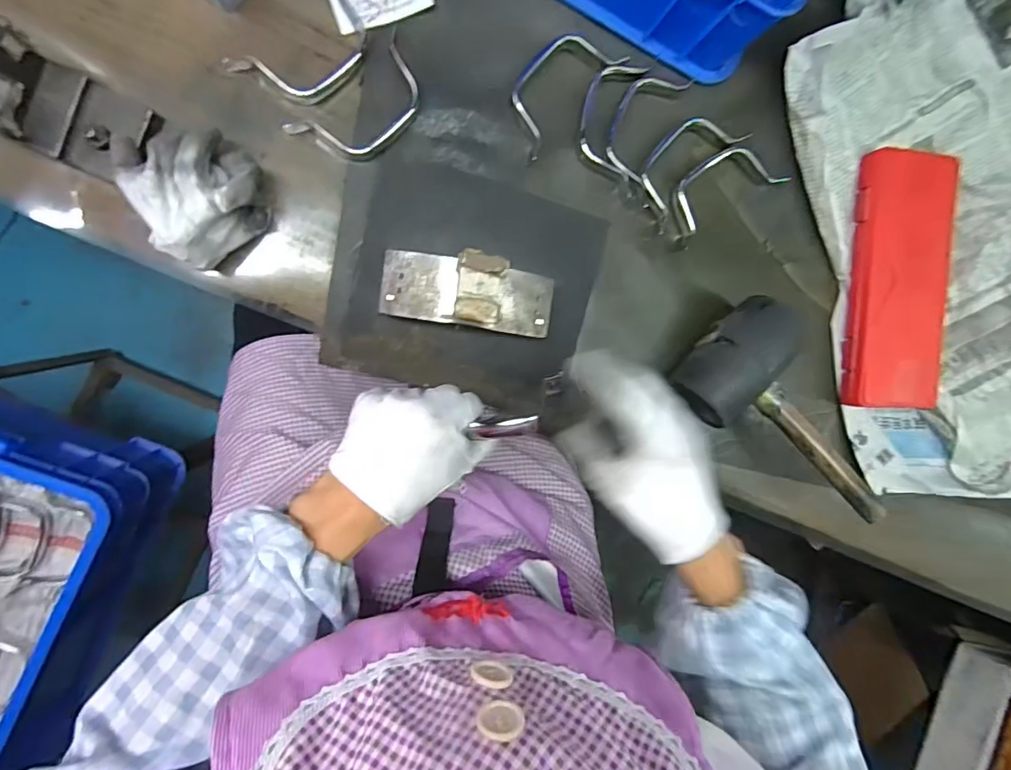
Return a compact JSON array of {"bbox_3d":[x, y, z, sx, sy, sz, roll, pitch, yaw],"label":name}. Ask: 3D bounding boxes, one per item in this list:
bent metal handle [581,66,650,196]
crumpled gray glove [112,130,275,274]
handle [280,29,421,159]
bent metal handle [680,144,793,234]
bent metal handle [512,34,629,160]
[{"bbox_3d":[0.095,-0.231,0.450,0.054,0.020,0.112,6,90,-9],"label":"bent metal handle"},{"bbox_3d":[-0.228,-0.143,0.376,0.083,0.060,0.090,44,87,-11],"label":"crumpled gray glove"},{"bbox_3d":[-0.112,-0.226,0.409,0.120,0.020,0.060,-46,101,-5],"label":"handle"},{"bbox_3d":[0.212,-0.195,0.479,0.116,0.022,0.054,-30,99,-8],"label":"bent metal handle"},{"bbox_3d":[0.046,-0.259,0.434,0.057,0.018,0.121,42,86,-11],"label":"bent metal handle"}]

